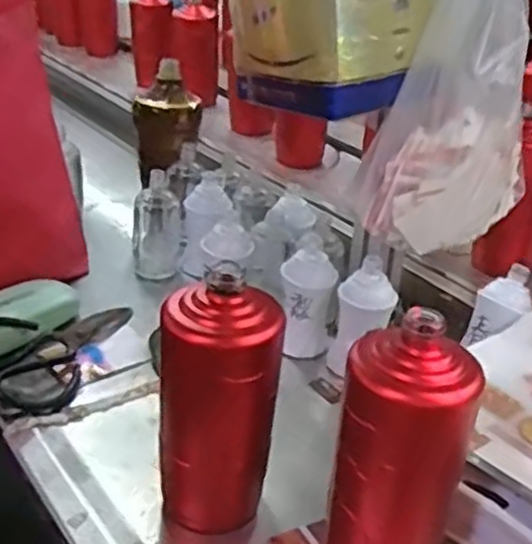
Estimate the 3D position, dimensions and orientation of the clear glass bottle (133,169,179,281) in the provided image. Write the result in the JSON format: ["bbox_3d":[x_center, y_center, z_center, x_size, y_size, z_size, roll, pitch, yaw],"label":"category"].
[{"bbox_3d":[-0.128,-0.051,0.881,0.053,0.124,0.044,-2,29,-9],"label":"clear glass bottle"}]

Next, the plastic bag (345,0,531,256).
[{"bbox_3d":[0.165,-0.179,0.635,0.181,0.344,0.090,-6,30,-15],"label":"plastic bag"}]

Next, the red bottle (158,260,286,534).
[{"bbox_3d":[-0.033,0.095,0.542,0.065,0.183,0.082,24,35,33],"label":"red bottle"}]

